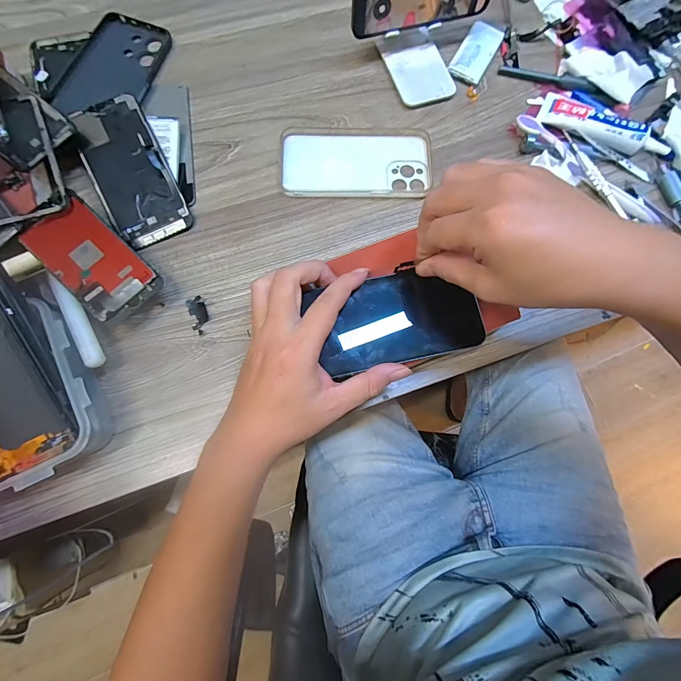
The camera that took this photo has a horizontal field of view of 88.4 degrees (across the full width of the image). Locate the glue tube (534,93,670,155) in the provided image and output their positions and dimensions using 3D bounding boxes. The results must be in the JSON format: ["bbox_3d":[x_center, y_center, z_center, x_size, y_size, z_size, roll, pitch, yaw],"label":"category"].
[{"bbox_3d":[0.294,-0.239,0.387,0.140,0.024,0.041,27,78,5],"label":"glue tube"}]

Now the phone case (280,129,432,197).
[{"bbox_3d":[0.017,-0.194,0.379,0.160,0.007,0.082,-1,77,-1],"label":"phone case"}]

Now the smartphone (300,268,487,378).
[{"bbox_3d":[0.050,-0.019,0.298,0.136,0.012,0.073,-13,78,-4],"label":"smartphone"}]

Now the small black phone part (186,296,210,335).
[{"bbox_3d":[-0.136,-0.025,0.336,0.017,0.006,0.036,-18,79,-5],"label":"small black phone part"}]

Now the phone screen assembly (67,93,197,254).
[{"bbox_3d":[-0.212,-0.171,0.351,0.073,0.009,0.154,-27,87,-5],"label":"phone screen assembly"}]

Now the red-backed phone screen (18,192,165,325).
[{"bbox_3d":[-0.220,-0.072,0.310,0.116,0.006,0.061,44,78,4],"label":"red-backed phone screen"}]

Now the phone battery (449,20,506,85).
[{"bbox_3d":[0.160,-0.341,0.415,0.039,0.008,0.088,29,78,5],"label":"phone battery"}]

